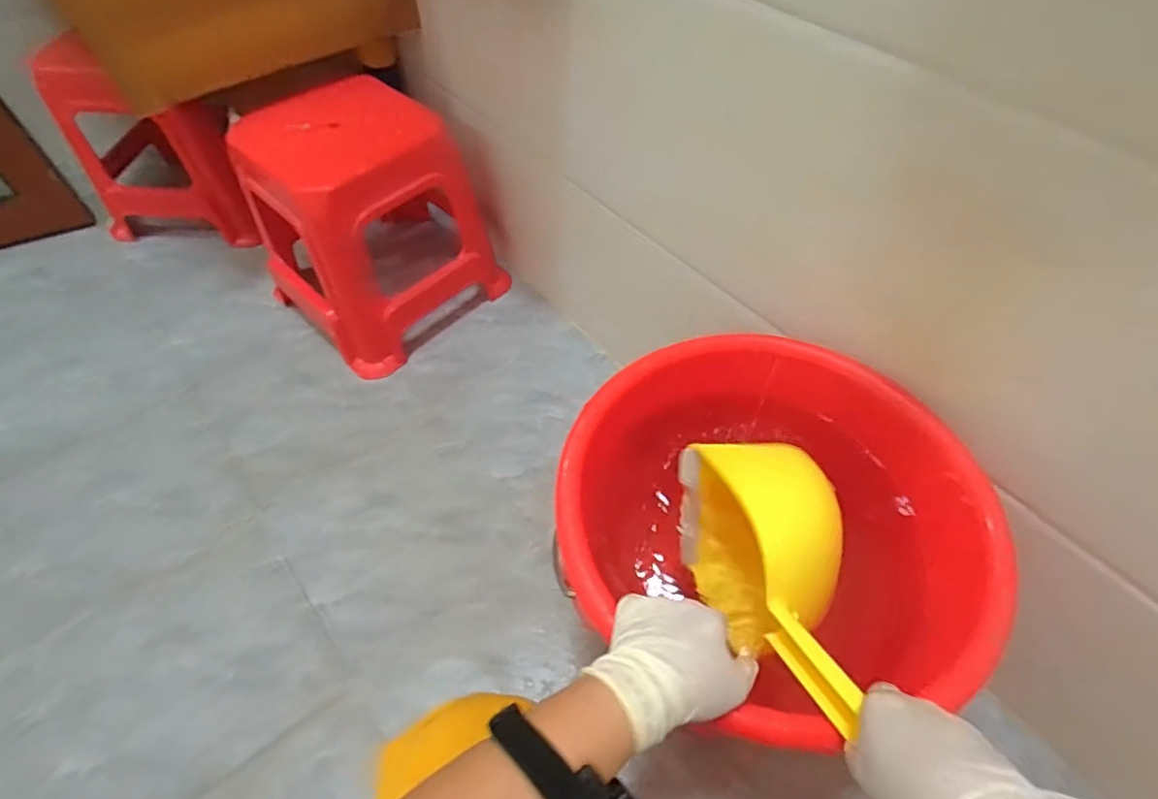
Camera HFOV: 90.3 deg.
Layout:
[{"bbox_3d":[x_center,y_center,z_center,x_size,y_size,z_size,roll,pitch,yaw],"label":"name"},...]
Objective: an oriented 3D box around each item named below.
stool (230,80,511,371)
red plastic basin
[{"bbox_3d":[-0.349,-0.305,0.997,0.306,0.338,0.330,39,62,22],"label":"stool"},{"bbox_3d":[0.165,0.113,0.534,0.321,0.149,0.360,-32,59,-22],"label":"red plastic basin"}]

